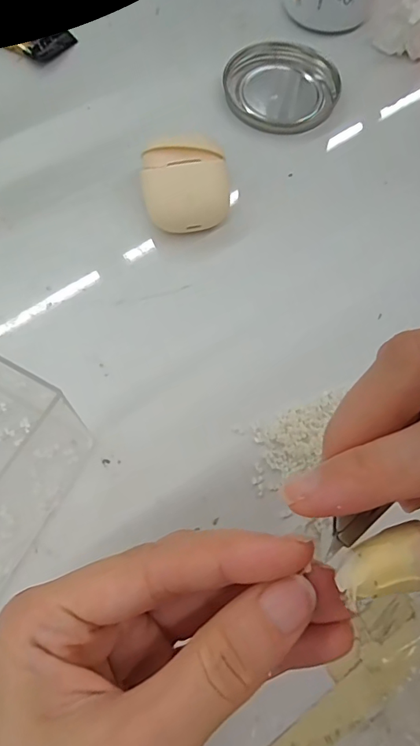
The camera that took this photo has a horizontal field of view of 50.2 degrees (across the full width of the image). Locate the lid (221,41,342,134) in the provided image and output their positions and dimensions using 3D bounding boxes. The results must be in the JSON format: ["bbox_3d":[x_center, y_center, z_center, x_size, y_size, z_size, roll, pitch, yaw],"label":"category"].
[{"bbox_3d":[0.050,-0.196,0.306,0.077,0.015,0.077,1,69,-2],"label":"lid"}]

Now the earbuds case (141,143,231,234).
[{"bbox_3d":[-0.013,-0.105,0.260,0.049,0.026,0.044,-2,69,-3],"label":"earbuds case"}]

